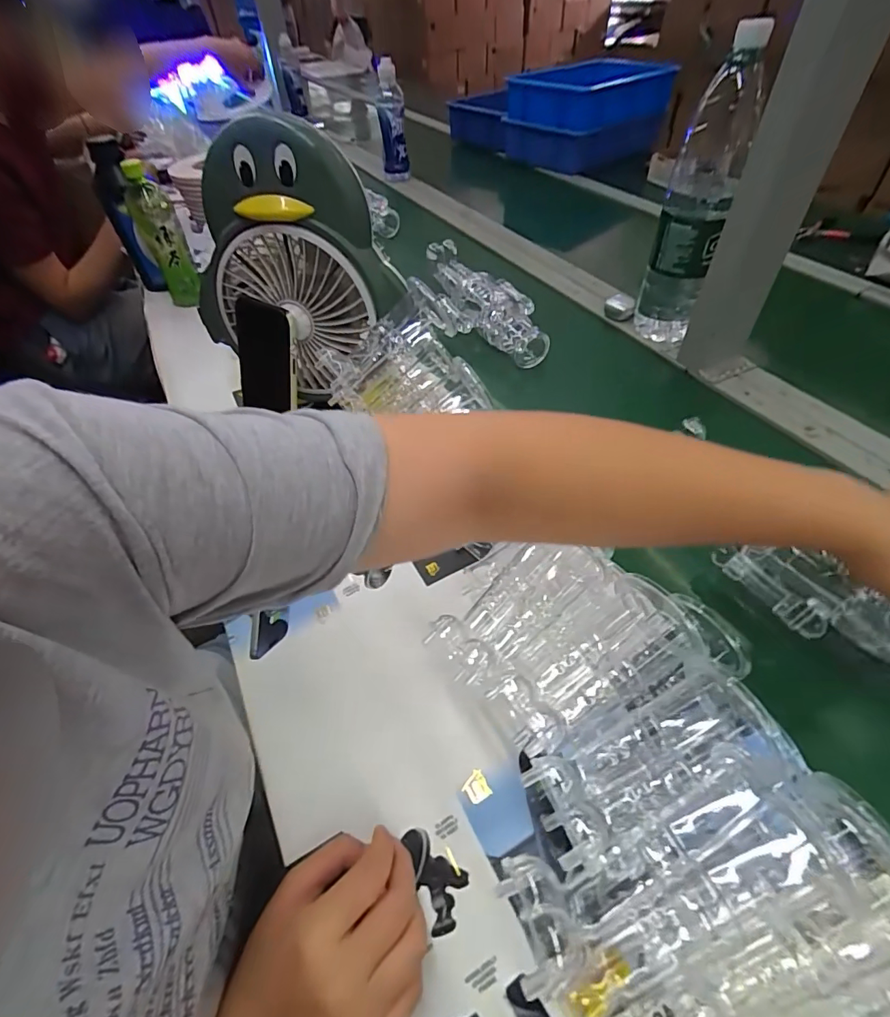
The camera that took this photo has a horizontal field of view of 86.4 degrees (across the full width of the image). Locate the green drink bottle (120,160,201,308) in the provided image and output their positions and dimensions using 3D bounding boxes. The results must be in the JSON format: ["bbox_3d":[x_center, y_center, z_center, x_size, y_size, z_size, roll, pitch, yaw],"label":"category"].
[{"bbox_3d":[-0.459,-0.439,0.775,0.063,0.192,0.065,-23,52,-14],"label":"green drink bottle"}]

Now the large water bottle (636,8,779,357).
[{"bbox_3d":[0.304,-0.359,0.588,0.080,0.316,0.069,16,53,17],"label":"large water bottle"}]

